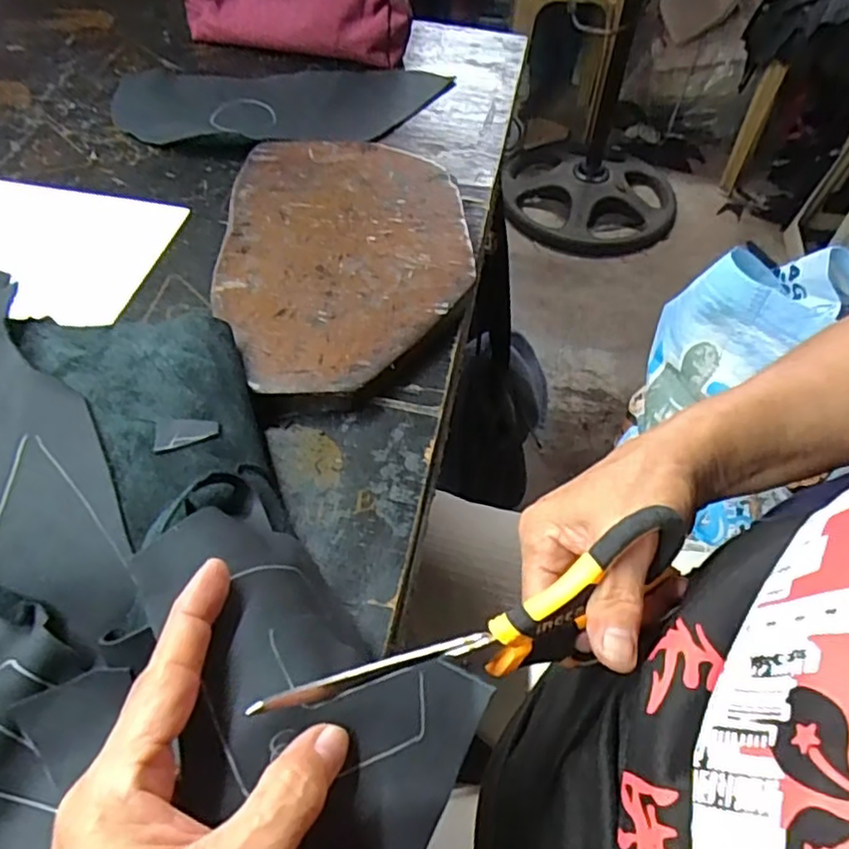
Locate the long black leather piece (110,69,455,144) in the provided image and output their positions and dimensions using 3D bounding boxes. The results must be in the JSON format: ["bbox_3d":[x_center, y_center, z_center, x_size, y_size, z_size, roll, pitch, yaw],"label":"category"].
[{"bbox_3d":[-0.143,-0.317,0.650,0.320,0.006,0.141,-3,52,-4],"label":"long black leather piece"}]

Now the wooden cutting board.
[{"bbox_3d":[-0.057,-0.126,0.484,0.171,0.021,0.276,0,52,-2],"label":"wooden cutting board"}]

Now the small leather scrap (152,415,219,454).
[{"bbox_3d":[-0.120,0.003,0.333,0.031,0.004,0.021,-6,52,-7],"label":"small leather scrap"}]

